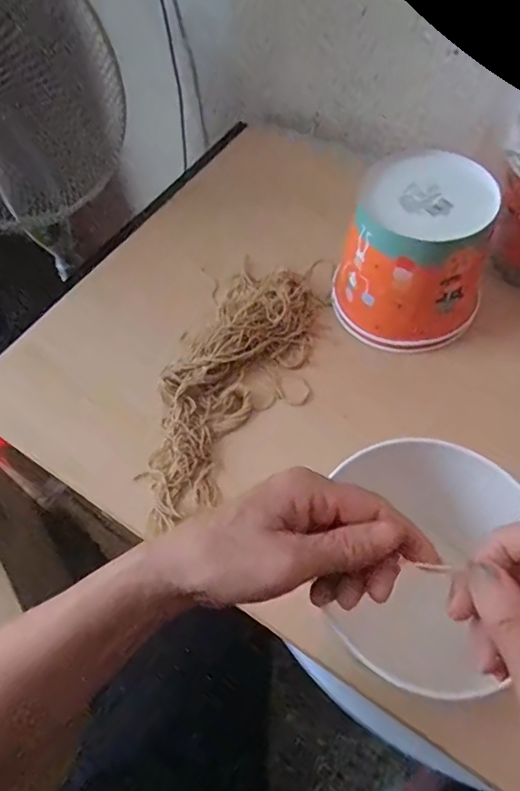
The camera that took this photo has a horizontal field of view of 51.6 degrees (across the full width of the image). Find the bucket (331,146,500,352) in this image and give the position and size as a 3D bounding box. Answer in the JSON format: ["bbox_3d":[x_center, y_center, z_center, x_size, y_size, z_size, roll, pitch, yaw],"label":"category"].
[{"bbox_3d":[0.165,-0.152,0.573,0.147,0.151,0.155,18,61,14],"label":"bucket"}]

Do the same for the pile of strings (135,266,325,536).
[{"bbox_3d":[-0.026,-0.025,0.574,0.138,0.034,0.319,19,61,15],"label":"pile of strings"}]

